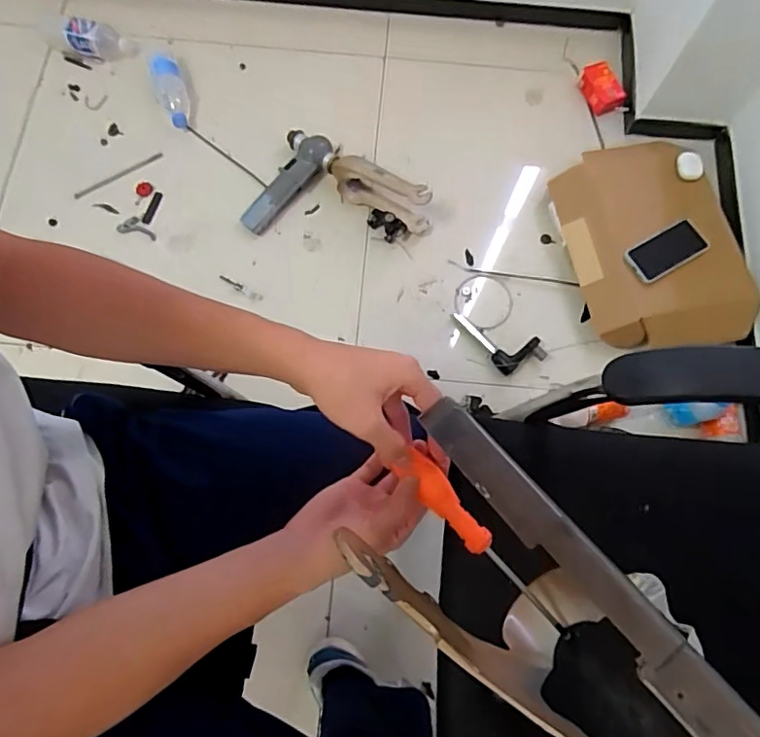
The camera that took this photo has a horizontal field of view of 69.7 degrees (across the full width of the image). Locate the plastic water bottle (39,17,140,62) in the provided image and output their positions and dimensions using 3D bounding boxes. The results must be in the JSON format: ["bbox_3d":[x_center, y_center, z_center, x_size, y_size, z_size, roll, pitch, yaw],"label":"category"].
[{"bbox_3d":[-0.681,-0.773,1.262,0.238,0.066,0.078,10,74,1],"label":"plastic water bottle"}]

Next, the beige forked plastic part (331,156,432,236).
[{"bbox_3d":[0.001,-0.378,1.159,0.248,0.114,0.059,29,75,7],"label":"beige forked plastic part"}]

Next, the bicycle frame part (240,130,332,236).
[{"bbox_3d":[-0.211,-0.411,1.186,0.120,0.050,0.261,36,88,9],"label":"bicycle frame part"}]

